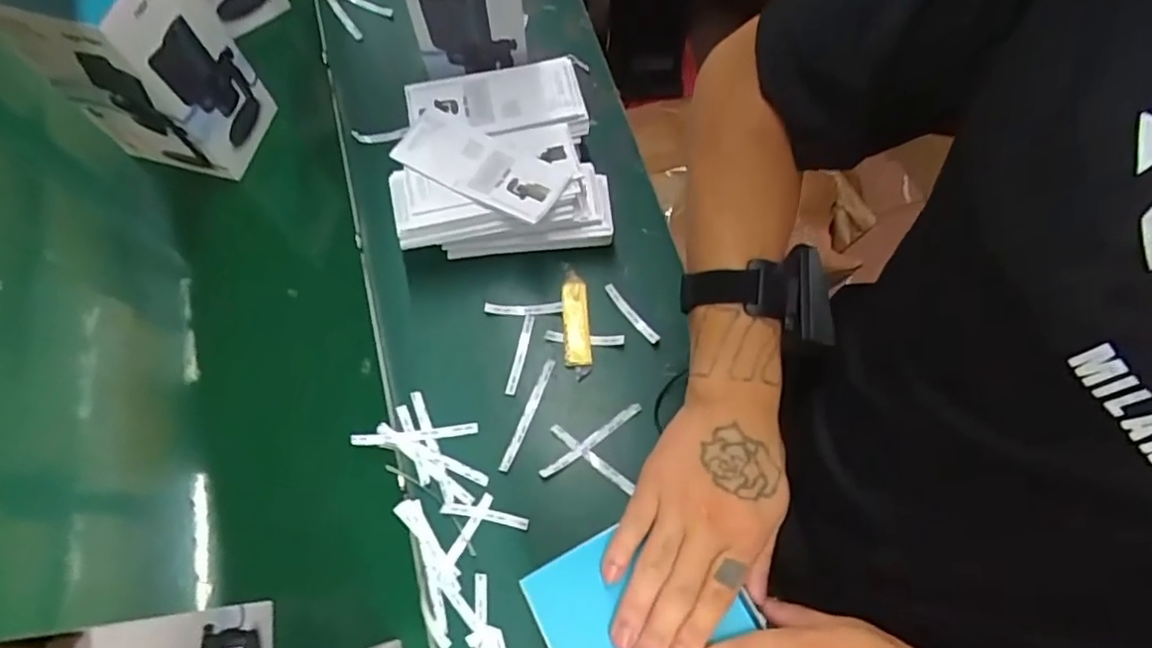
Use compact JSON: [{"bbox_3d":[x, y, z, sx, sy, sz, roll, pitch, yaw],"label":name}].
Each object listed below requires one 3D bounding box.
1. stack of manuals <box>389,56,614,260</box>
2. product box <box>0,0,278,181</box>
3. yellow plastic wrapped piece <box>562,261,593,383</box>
[{"bbox_3d":[-0.083,-0.180,0.686,0.227,0.087,0.199,-6,69,-3],"label":"stack of manuals"},{"bbox_3d":[-0.456,-0.284,0.642,0.142,0.232,0.123,14,70,4],"label":"product box"},{"bbox_3d":[0.000,-0.007,0.667,0.029,0.008,0.128,-3,69,-2],"label":"yellow plastic wrapped piece"}]

